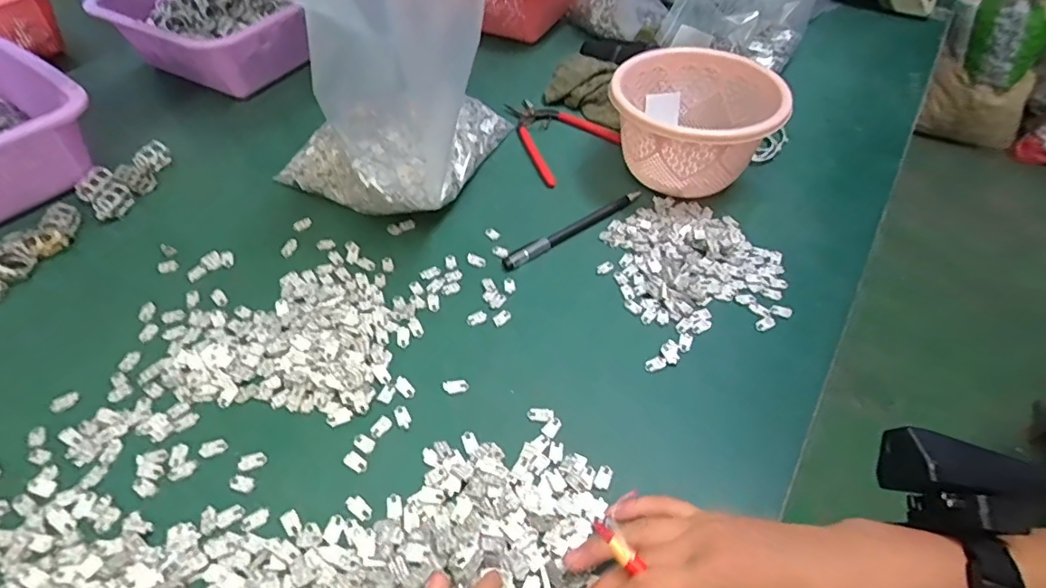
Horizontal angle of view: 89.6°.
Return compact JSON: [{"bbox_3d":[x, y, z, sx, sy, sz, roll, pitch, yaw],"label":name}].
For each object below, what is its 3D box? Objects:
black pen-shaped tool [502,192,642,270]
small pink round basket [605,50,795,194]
[{"bbox_3d":[0.045,-0.061,0.461,0.152,0.009,0.015,-31,57,-25],"label":"black pen-shaped tool"},{"bbox_3d":[0.153,-0.153,0.482,0.140,0.081,0.142,1,50,-1],"label":"small pink round basket"}]

